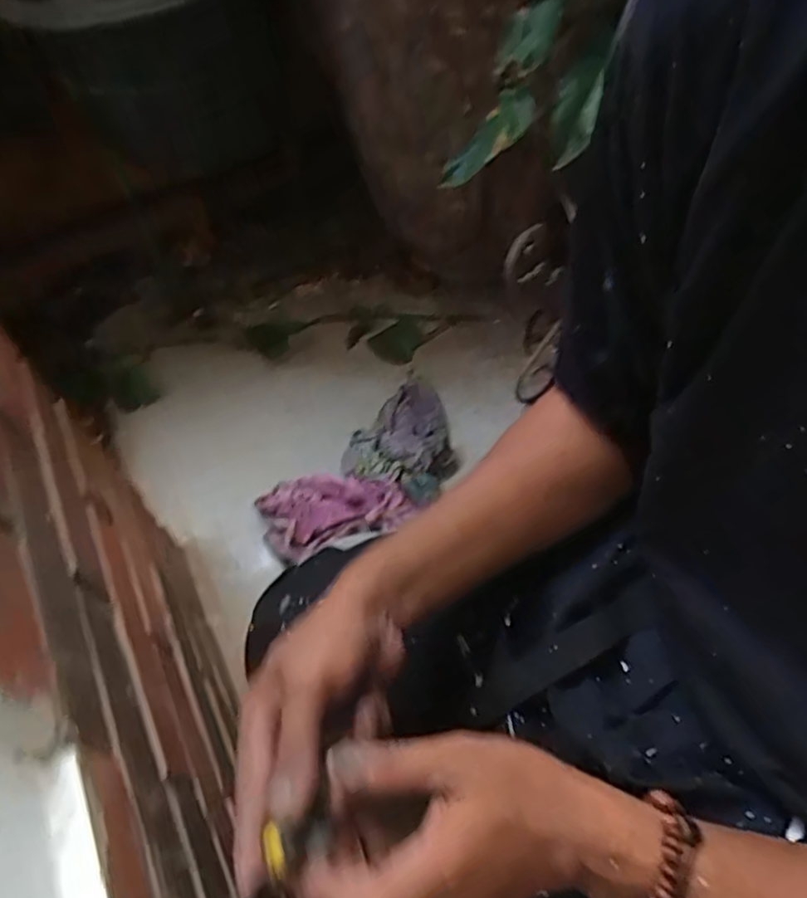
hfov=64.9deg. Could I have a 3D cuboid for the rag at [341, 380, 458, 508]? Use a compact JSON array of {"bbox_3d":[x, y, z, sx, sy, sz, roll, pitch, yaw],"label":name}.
[{"bbox_3d":[0.021,-0.018,0.888,0.156,0.062,0.206,25,65,18],"label":"rag"}]

